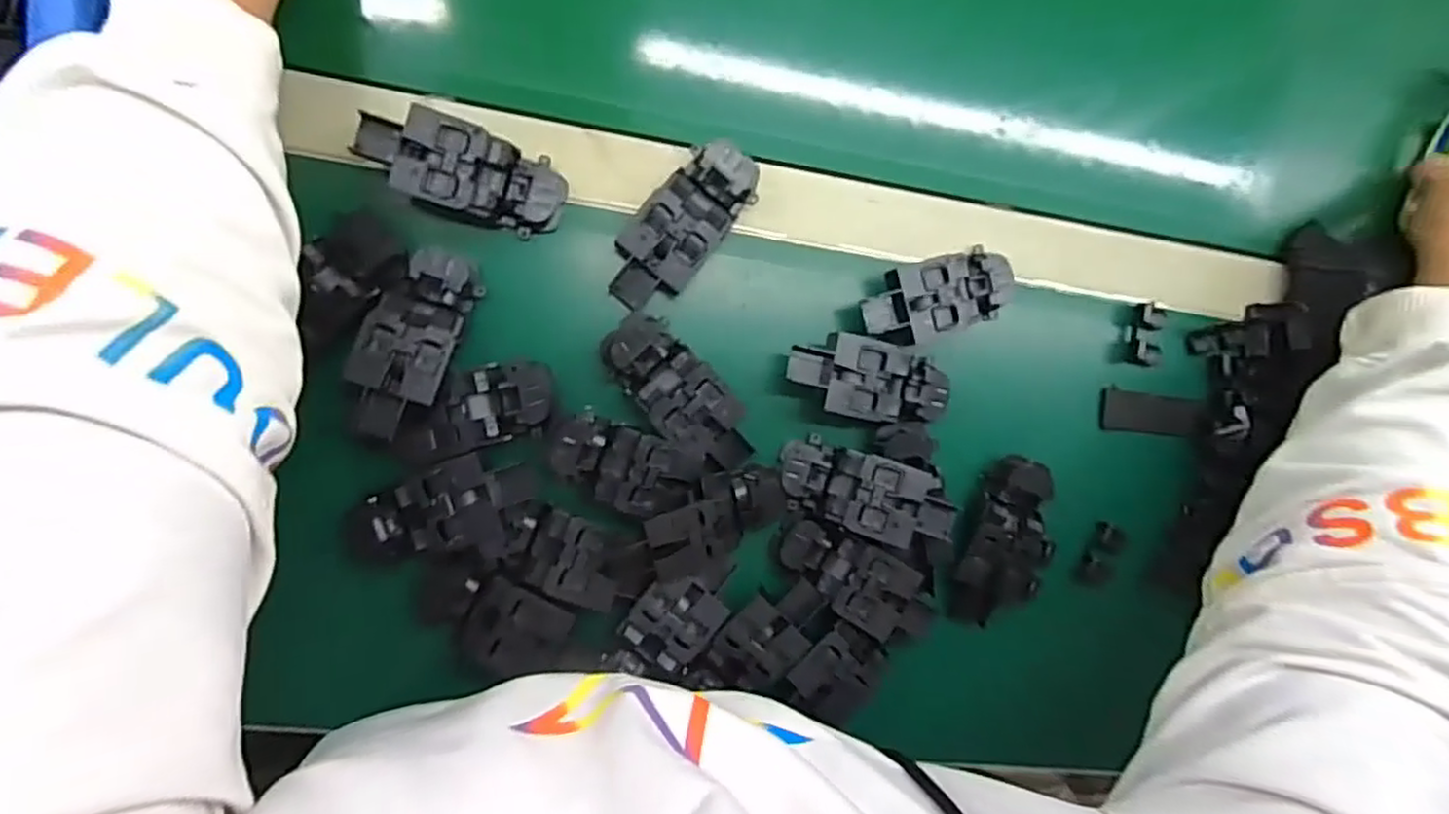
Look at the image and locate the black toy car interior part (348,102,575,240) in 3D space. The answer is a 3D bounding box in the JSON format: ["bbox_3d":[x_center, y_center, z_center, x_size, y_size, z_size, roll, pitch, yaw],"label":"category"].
[{"bbox_3d":[-0.134,-0.119,0.348,0.099,0.020,0.046,15,90,-10],"label":"black toy car interior part"}]

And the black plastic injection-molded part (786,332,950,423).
[{"bbox_3d":[0.082,-0.015,0.386,0.096,0.024,0.043,11,91,-10],"label":"black plastic injection-molded part"}]

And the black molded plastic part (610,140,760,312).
[{"bbox_3d":[-0.023,-0.098,0.371,0.042,0.025,0.100,38,86,-9],"label":"black molded plastic part"}]

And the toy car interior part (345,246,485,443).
[{"bbox_3d":[-0.157,-0.034,0.342,0.044,0.016,0.100,21,74,-10],"label":"toy car interior part"}]

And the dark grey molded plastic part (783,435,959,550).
[{"bbox_3d":[0.080,0.049,0.382,0.098,0.017,0.043,19,89,8],"label":"dark grey molded plastic part"}]

